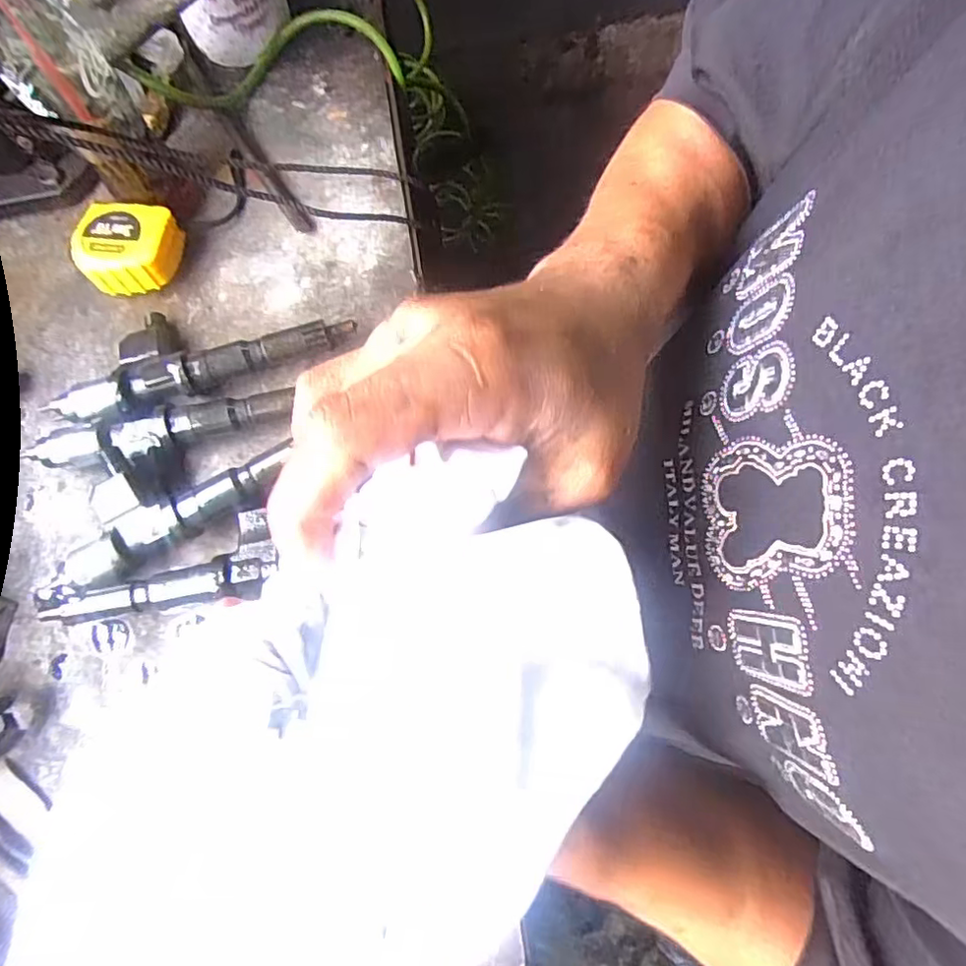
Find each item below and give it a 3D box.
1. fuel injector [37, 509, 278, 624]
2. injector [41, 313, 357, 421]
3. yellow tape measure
[{"bbox_3d":[-0.201,0.053,0.375,0.145,0.033,0.054,-7,78,-1],"label":"fuel injector"},{"bbox_3d":[-0.195,-0.094,0.412,0.198,0.026,0.063,-19,78,-3],"label":"injector"},{"bbox_3d":[-0.251,-0.166,0.424,0.063,0.039,0.063,5,78,2],"label":"yellow tape measure"}]

